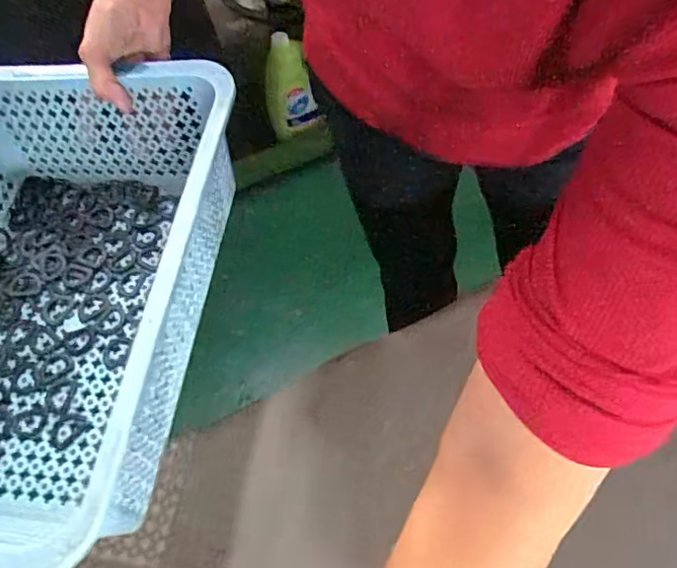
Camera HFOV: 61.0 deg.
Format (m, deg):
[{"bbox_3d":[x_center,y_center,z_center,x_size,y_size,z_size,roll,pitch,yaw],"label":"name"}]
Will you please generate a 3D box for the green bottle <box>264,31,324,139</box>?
[{"bbox_3d":[-0.126,-0.501,1.483,0.126,0.262,0.056,-16,36,-9],"label":"green bottle"}]

